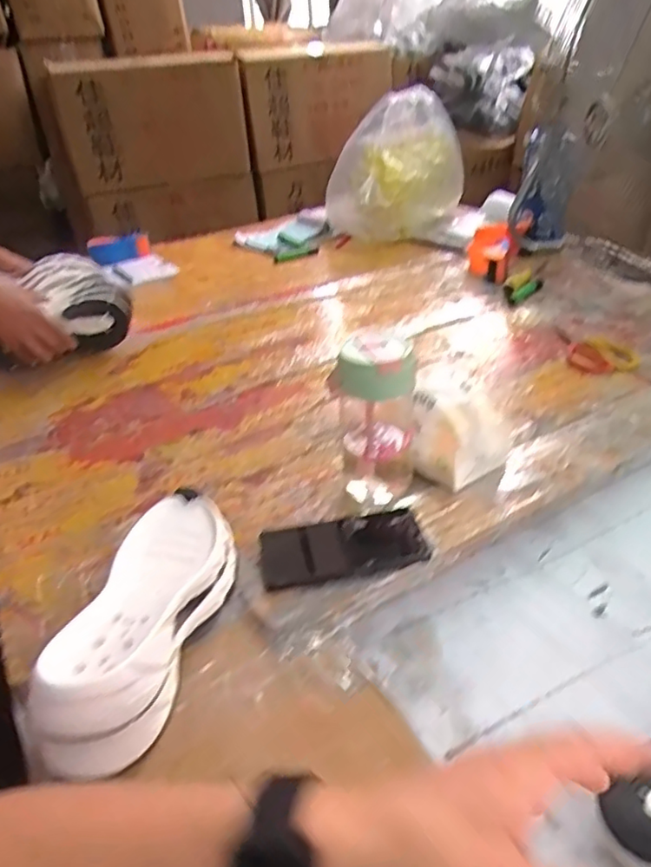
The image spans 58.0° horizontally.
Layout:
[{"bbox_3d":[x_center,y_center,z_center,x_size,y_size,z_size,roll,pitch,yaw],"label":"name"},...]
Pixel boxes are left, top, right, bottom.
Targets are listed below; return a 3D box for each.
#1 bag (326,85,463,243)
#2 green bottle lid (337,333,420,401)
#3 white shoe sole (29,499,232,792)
[{"bbox_3d":[0.193,-0.675,1.525,0.334,0.318,0.207,-10,34,-9],"label":"bag"},{"bbox_3d":[0.052,-0.071,0.613,0.078,0.046,0.075,-3,32,2],"label":"green bottle lid"},{"bbox_3d":[-0.152,0.153,0.527,0.103,0.084,0.289,0,34,6],"label":"white shoe sole"}]

